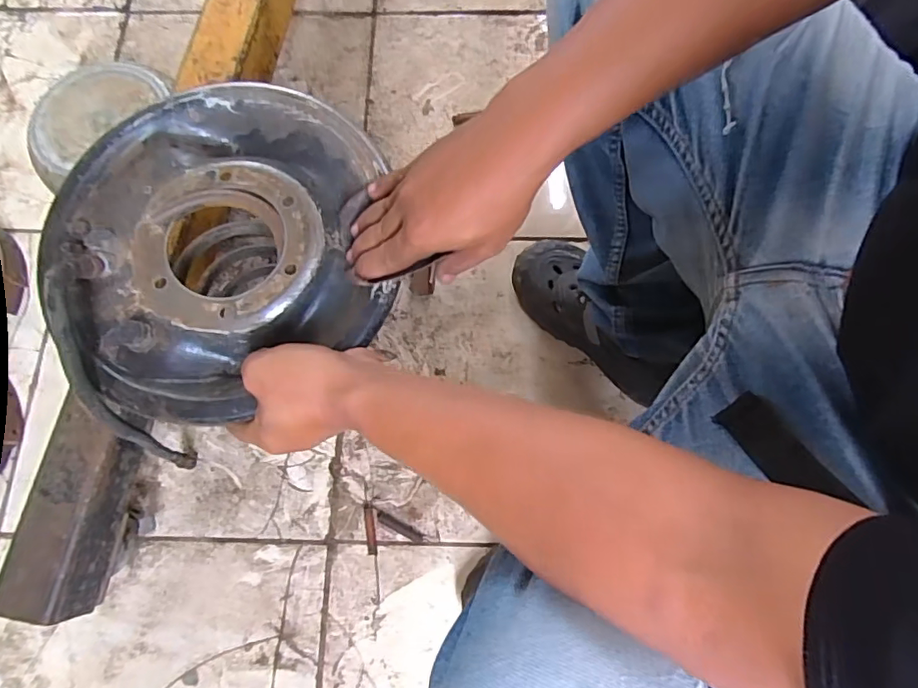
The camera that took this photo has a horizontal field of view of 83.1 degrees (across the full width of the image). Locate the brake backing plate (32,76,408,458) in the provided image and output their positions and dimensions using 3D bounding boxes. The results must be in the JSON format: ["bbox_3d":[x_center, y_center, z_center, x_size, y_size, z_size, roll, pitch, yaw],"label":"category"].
[{"bbox_3d":[-0.178,-0.080,0.385,0.254,0.052,0.248,1,75,-2],"label":"brake backing plate"}]

